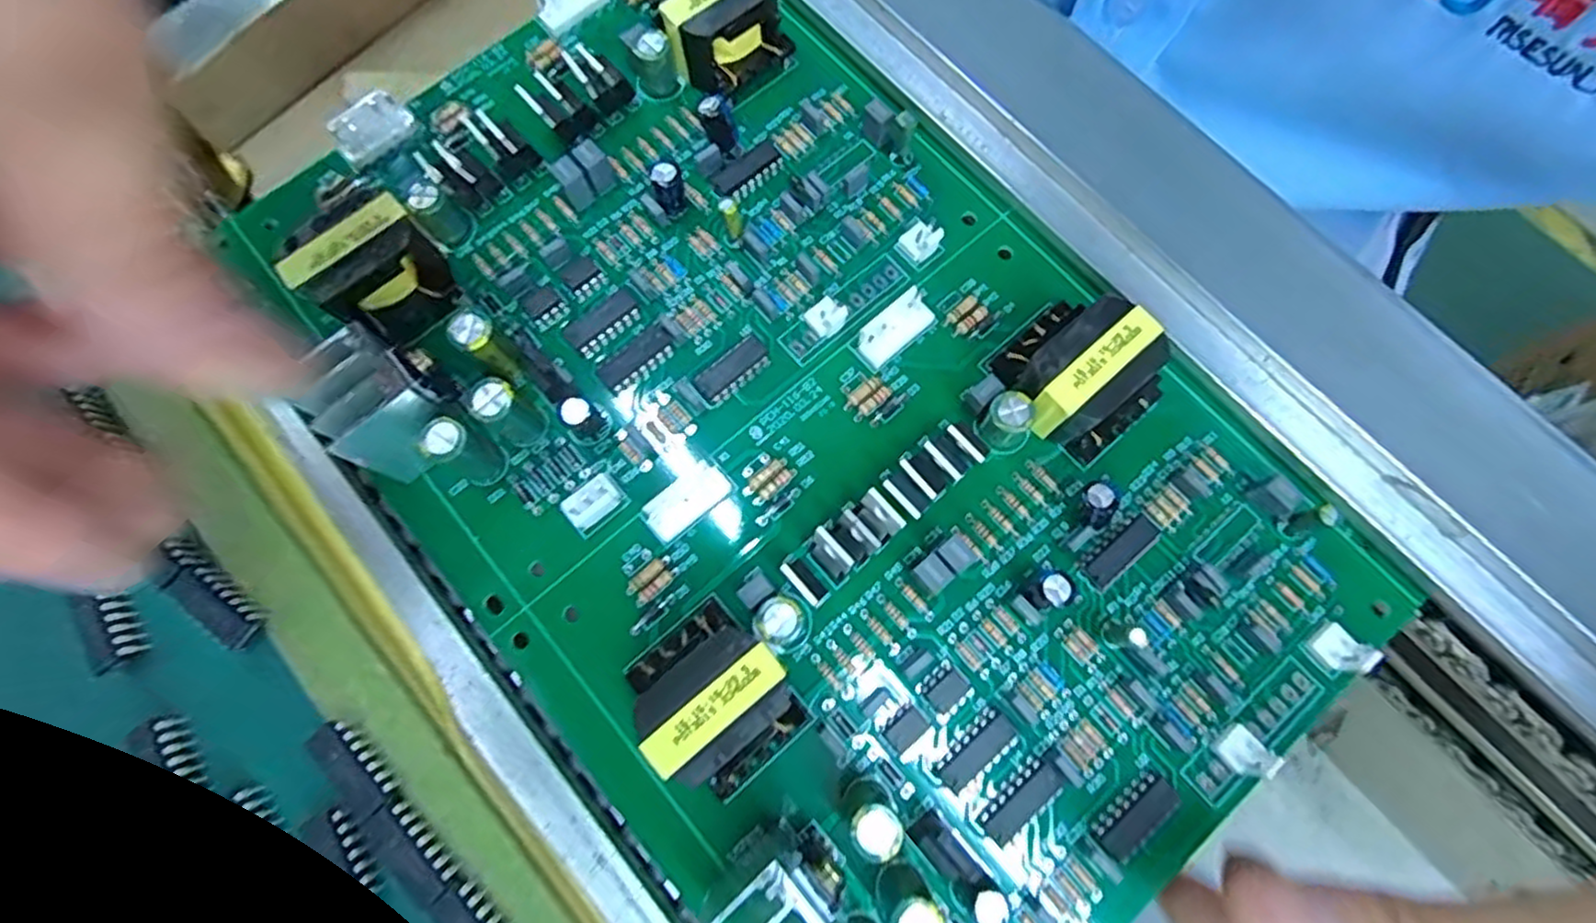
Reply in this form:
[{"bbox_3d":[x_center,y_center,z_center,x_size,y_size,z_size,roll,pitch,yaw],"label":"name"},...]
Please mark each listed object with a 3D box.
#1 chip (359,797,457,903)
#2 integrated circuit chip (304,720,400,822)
[{"bbox_3d":[-0.071,0.071,0.129,0.008,0.004,0.019,-43,80,-10],"label":"chip"},{"bbox_3d":[-0.083,0.057,0.132,0.008,0.004,0.019,-43,80,-10],"label":"integrated circuit chip"}]

